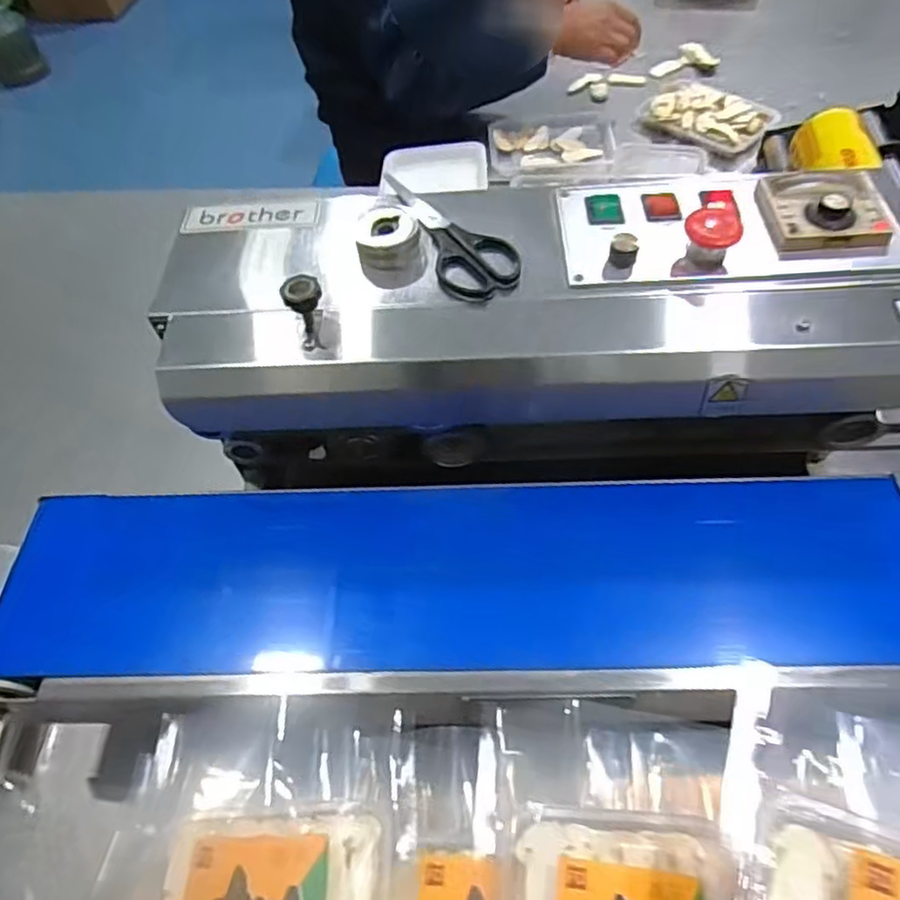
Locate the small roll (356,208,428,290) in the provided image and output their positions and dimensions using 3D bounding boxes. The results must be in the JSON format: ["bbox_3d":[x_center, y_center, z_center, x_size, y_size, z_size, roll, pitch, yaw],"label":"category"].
[{"bbox_3d":[-0.042,-0.147,0.474,0.048,0.030,0.051,-2,57,4],"label":"small roll"}]

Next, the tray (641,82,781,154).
[{"bbox_3d":[0.384,-0.499,0.973,0.186,0.034,0.123,31,65,22],"label":"tray"}]

